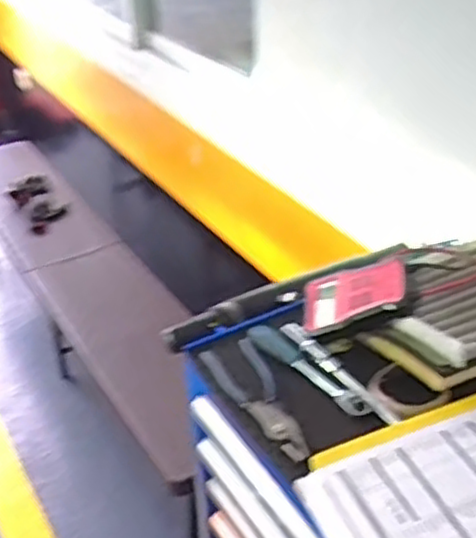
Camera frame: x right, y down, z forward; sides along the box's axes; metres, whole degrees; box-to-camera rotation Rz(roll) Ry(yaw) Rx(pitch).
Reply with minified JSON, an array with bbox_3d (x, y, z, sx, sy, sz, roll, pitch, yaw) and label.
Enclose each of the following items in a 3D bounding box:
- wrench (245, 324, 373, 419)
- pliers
[{"bbox_3d":[0.082,0.117,0.876,0.034,0.013,0.194,-23,40,-36],"label":"wrench"},{"bbox_3d":[0.022,0.147,0.840,0.062,0.013,0.202,-10,34,-21],"label":"pliers"}]

